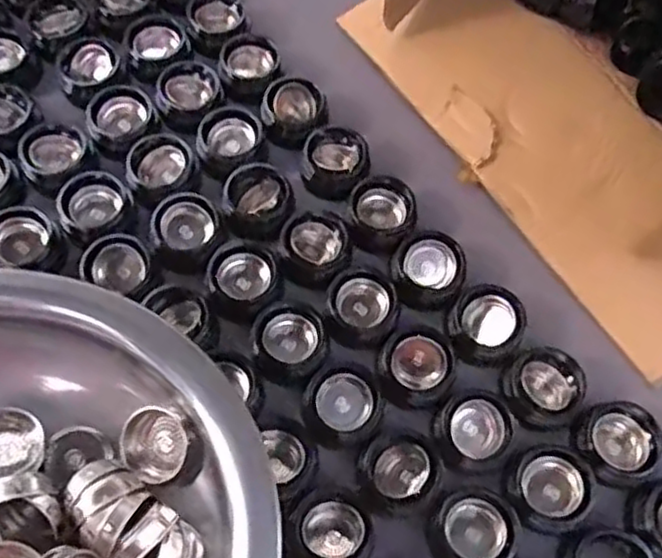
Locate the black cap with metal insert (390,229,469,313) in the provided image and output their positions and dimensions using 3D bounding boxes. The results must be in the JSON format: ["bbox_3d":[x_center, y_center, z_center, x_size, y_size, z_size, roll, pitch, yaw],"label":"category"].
[{"bbox_3d":[0.086,-0.009,0.623,0.054,0.033,0.061,-32,70,-16],"label":"black cap with metal insert"}]

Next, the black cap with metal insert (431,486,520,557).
[{"bbox_3d":[0.110,0.191,0.537,0.061,0.024,0.063,1,65,-2],"label":"black cap with metal insert"}]

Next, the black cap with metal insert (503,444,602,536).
[{"bbox_3d":[0.172,0.159,0.550,0.061,0.022,0.065,1,65,-2],"label":"black cap with metal insert"}]

